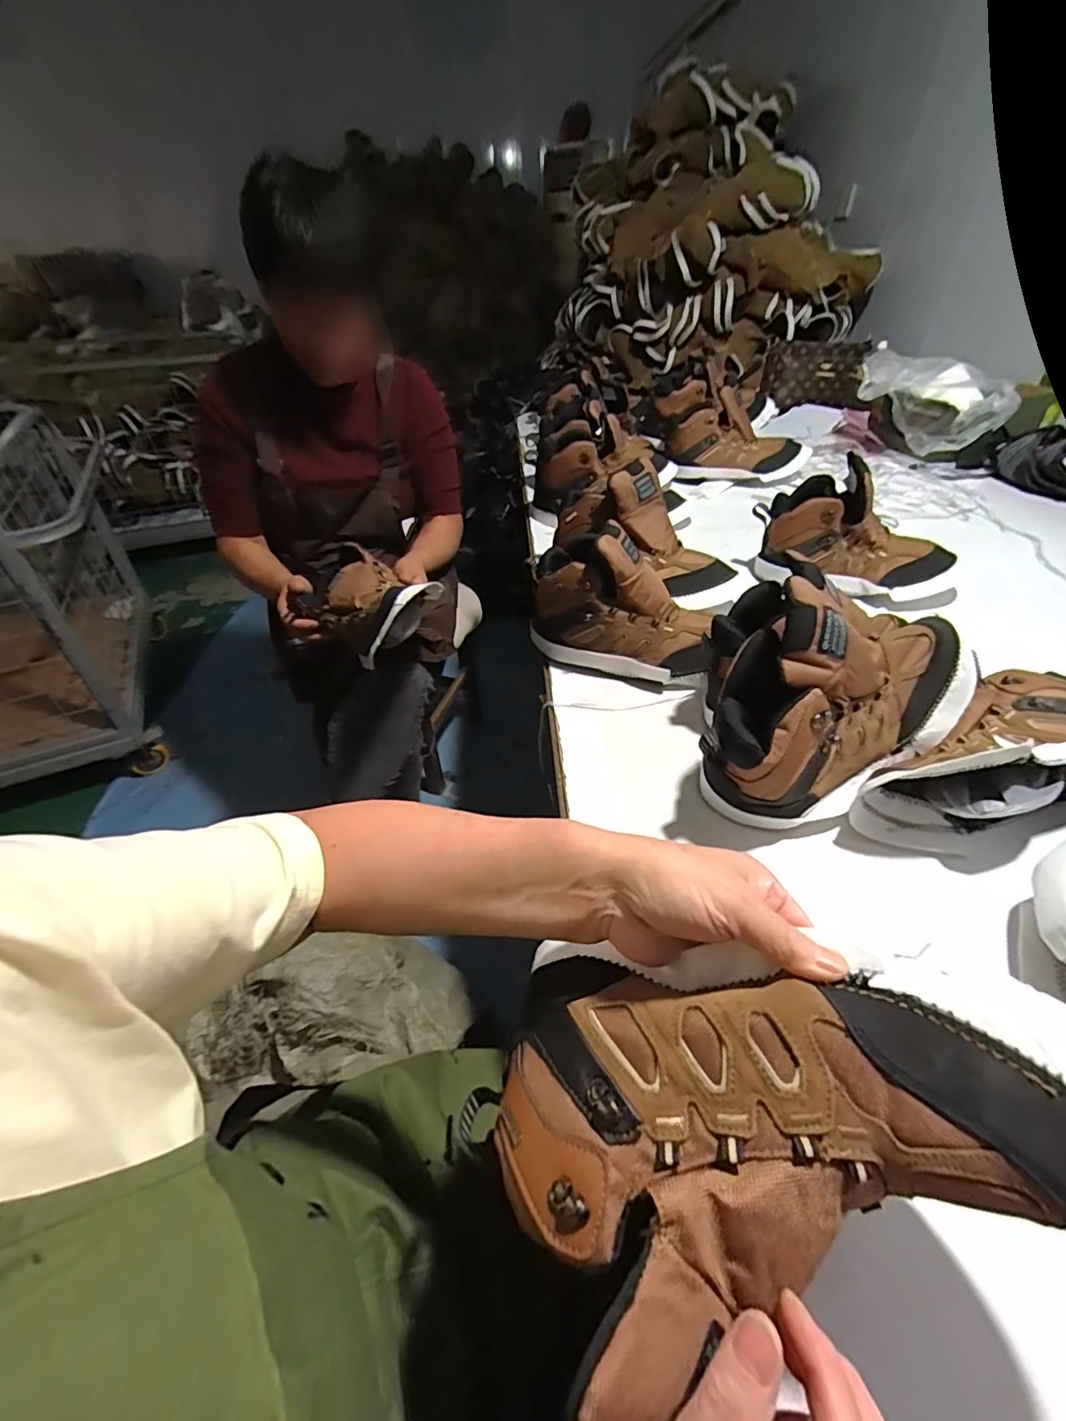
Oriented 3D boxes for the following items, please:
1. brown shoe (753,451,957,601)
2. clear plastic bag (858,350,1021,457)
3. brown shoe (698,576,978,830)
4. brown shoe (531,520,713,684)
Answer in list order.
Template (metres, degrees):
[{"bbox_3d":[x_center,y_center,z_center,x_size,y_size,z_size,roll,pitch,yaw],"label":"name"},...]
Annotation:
[{"bbox_3d":[0.465,-0.253,0.788,0.271,0.142,0.128,14,39,7],"label":"brown shoe"},{"bbox_3d":[0.822,-0.627,1.145,0.279,0.170,0.117,27,43,22],"label":"clear plastic bag"},{"bbox_3d":[0.267,-0.016,0.501,0.283,0.208,0.105,-15,18,-25],"label":"brown shoe"},{"bbox_3d":[0.108,-0.128,0.646,0.231,0.143,0.093,21,40,15],"label":"brown shoe"}]

